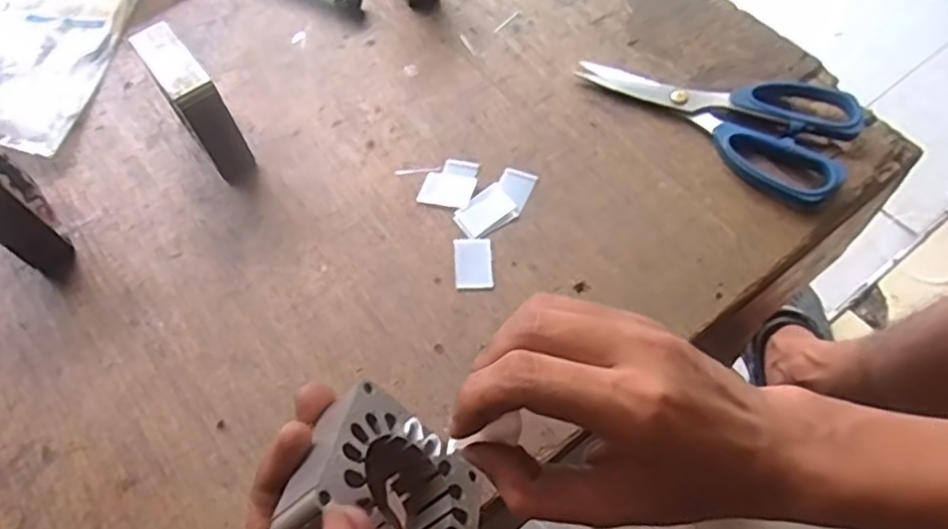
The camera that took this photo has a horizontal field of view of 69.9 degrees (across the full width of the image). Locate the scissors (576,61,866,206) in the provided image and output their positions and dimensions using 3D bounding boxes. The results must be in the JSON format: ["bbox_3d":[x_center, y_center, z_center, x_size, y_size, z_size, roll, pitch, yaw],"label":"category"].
[{"bbox_3d":[0.161,-0.107,0.439,0.175,0.016,0.086,37,70,22],"label":"scissors"}]

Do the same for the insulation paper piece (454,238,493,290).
[{"bbox_3d":[0.000,0.000,0.399,0.022,0.005,0.033,-4,61,2],"label":"insulation paper piece"}]

